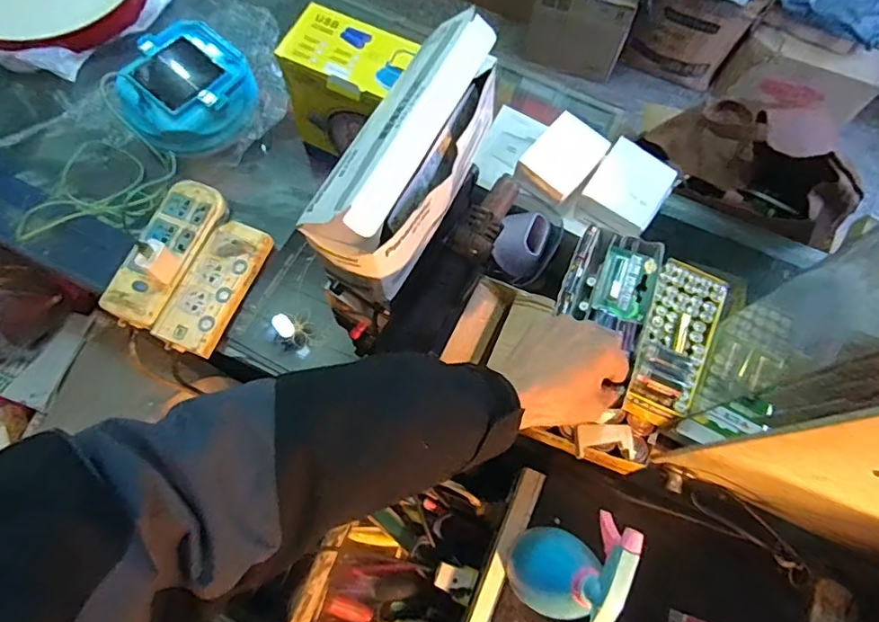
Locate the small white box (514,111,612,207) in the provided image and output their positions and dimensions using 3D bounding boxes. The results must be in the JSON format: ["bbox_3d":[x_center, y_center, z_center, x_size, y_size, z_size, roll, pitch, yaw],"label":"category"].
[{"bbox_3d":[0.141,-0.176,0.626,0.067,0.021,0.103,44,73,-3],"label":"small white box"}]

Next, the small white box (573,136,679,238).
[{"bbox_3d":[0.217,-0.140,0.630,0.080,0.034,0.107,34,72,9],"label":"small white box"}]

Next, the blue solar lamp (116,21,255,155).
[{"bbox_3d":[-0.345,-0.300,0.746,0.162,0.066,0.159,-40,76,-15],"label":"blue solar lamp"}]

